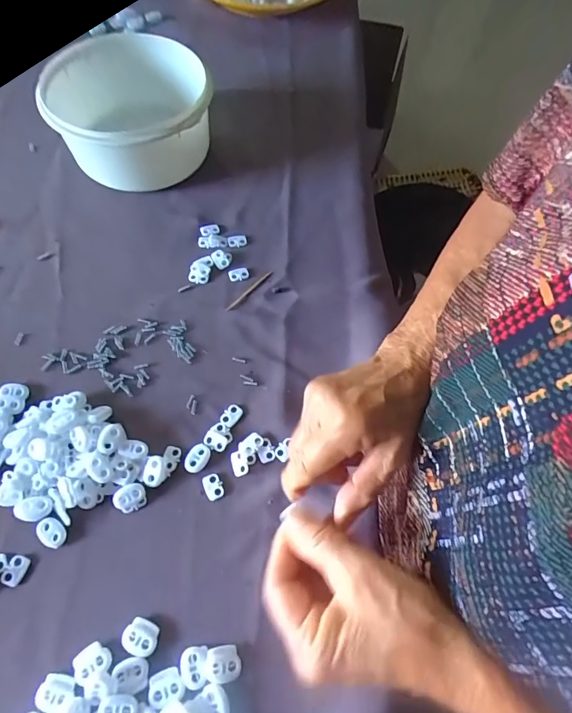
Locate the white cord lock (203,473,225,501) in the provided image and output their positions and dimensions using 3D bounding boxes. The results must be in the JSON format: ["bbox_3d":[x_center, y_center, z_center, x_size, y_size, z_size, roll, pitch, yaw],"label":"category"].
[{"bbox_3d":[-0.055,0.098,0.322,0.013,0.004,0.019,-22,67,-14],"label":"white cord lock"}]

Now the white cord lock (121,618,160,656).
[{"bbox_3d":[-0.095,0.182,0.276,0.023,0.004,0.019,19,63,6],"label":"white cord lock"}]

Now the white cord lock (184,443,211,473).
[{"bbox_3d":[-0.068,0.079,0.329,0.016,0.005,0.023,24,64,8],"label":"white cord lock"}]

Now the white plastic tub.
[{"bbox_3d":[-0.159,-0.240,0.437,0.157,0.095,0.151,-10,64,-9],"label":"white plastic tub"}]

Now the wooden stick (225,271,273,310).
[{"bbox_3d":[-0.035,-0.063,0.403,0.005,0.004,0.060,40,67,15],"label":"wooden stick"}]

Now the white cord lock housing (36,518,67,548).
[{"bbox_3d":[-0.166,0.124,0.300,0.022,0.004,0.016,37,66,14],"label":"white cord lock housing"}]

